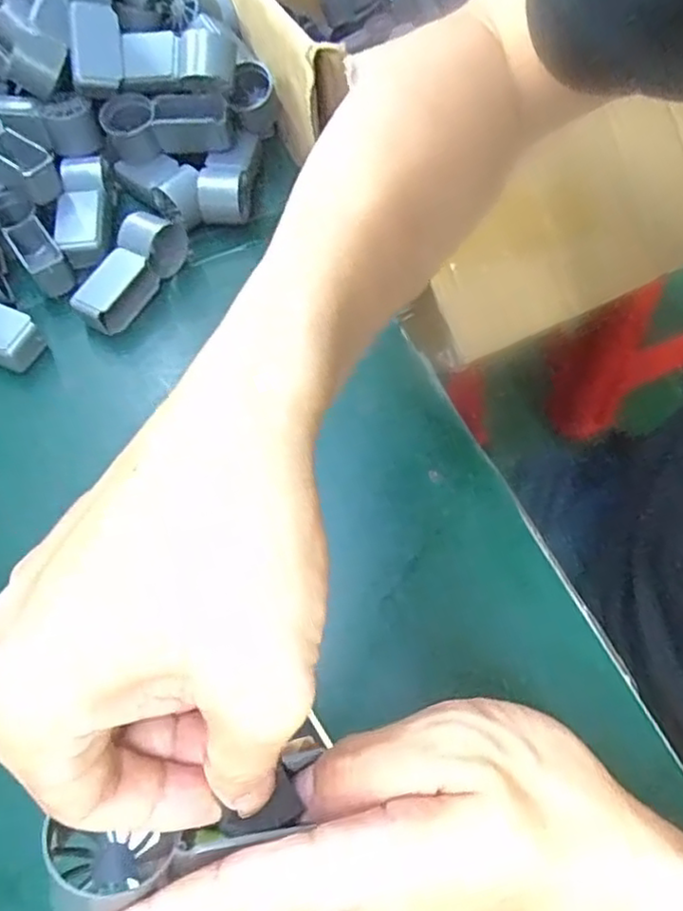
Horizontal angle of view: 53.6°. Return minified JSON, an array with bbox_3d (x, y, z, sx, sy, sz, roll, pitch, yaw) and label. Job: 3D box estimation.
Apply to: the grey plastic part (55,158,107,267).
[{"bbox_3d":[-0.192,-0.185,0.506,0.036,0.031,0.083,-13,60,-3],"label":"grey plastic part"}]

